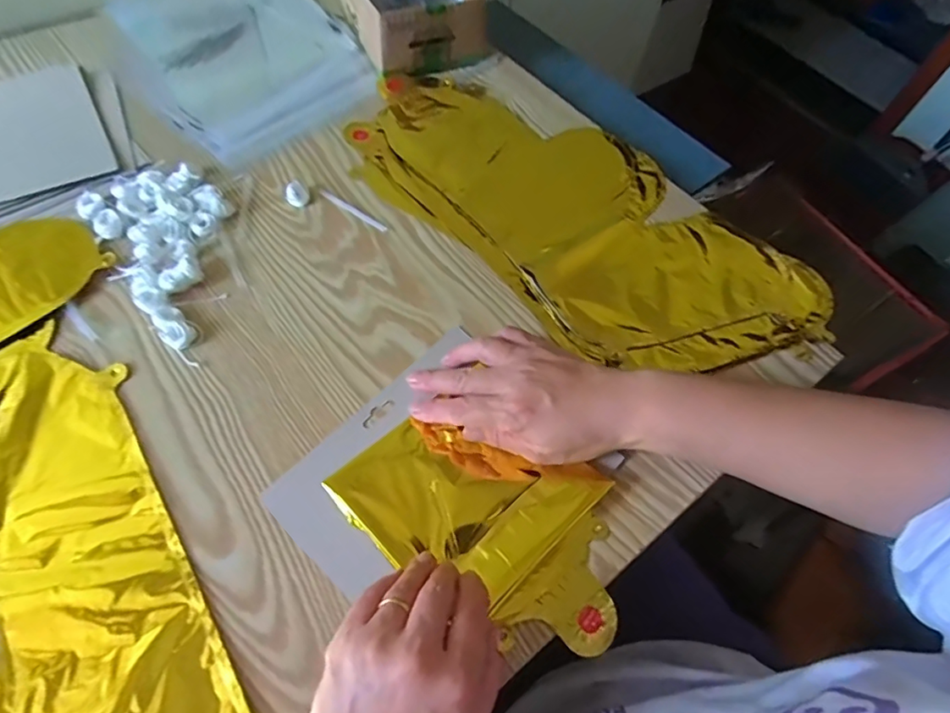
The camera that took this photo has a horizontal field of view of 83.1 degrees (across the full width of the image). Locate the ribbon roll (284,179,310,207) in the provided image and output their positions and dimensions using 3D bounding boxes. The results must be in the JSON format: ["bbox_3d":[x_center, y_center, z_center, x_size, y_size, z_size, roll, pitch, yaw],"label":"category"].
[{"bbox_3d":[-0.160,-0.147,0.484,0.020,0.014,0.020,2,59,-3],"label":"ribbon roll"}]

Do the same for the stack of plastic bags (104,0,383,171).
[{"bbox_3d":[-0.271,-0.355,0.609,0.241,0.010,0.331,-34,67,-22],"label":"stack of plastic bags"}]

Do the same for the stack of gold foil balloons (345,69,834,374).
[{"bbox_3d":[0.087,-0.139,0.499,0.223,0.014,0.447,-39,69,-24],"label":"stack of gold foil balloons"}]

